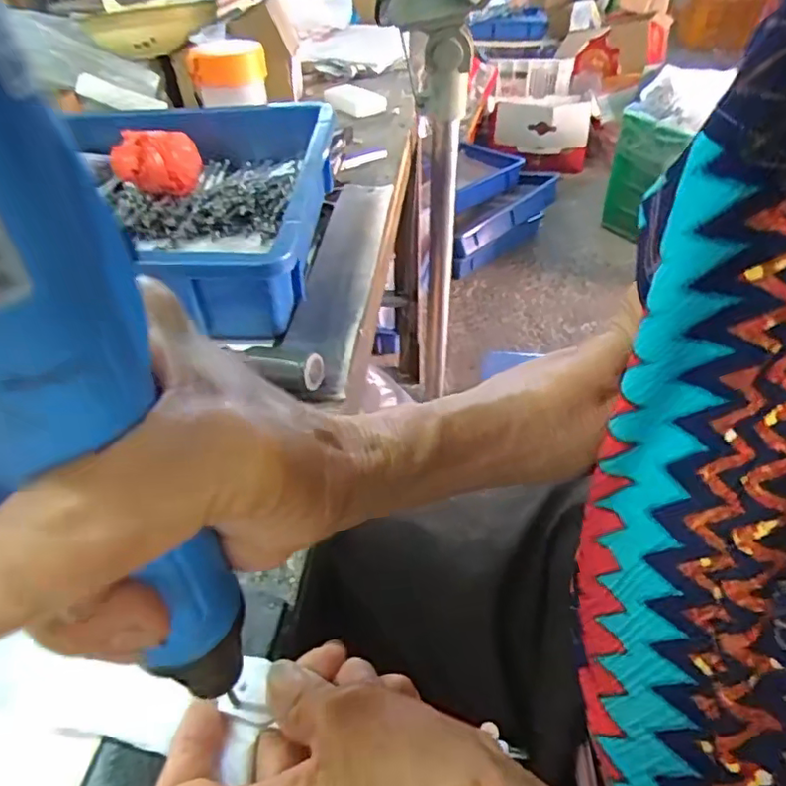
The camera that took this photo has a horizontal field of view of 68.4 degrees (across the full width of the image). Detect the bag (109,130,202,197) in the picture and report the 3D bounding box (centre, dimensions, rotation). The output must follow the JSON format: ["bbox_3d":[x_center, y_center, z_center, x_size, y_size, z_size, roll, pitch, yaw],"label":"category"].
[{"bbox_3d":[-0.218,-0.216,0.535,0.073,0.047,0.069,-16,43,-14],"label":"bag"}]

